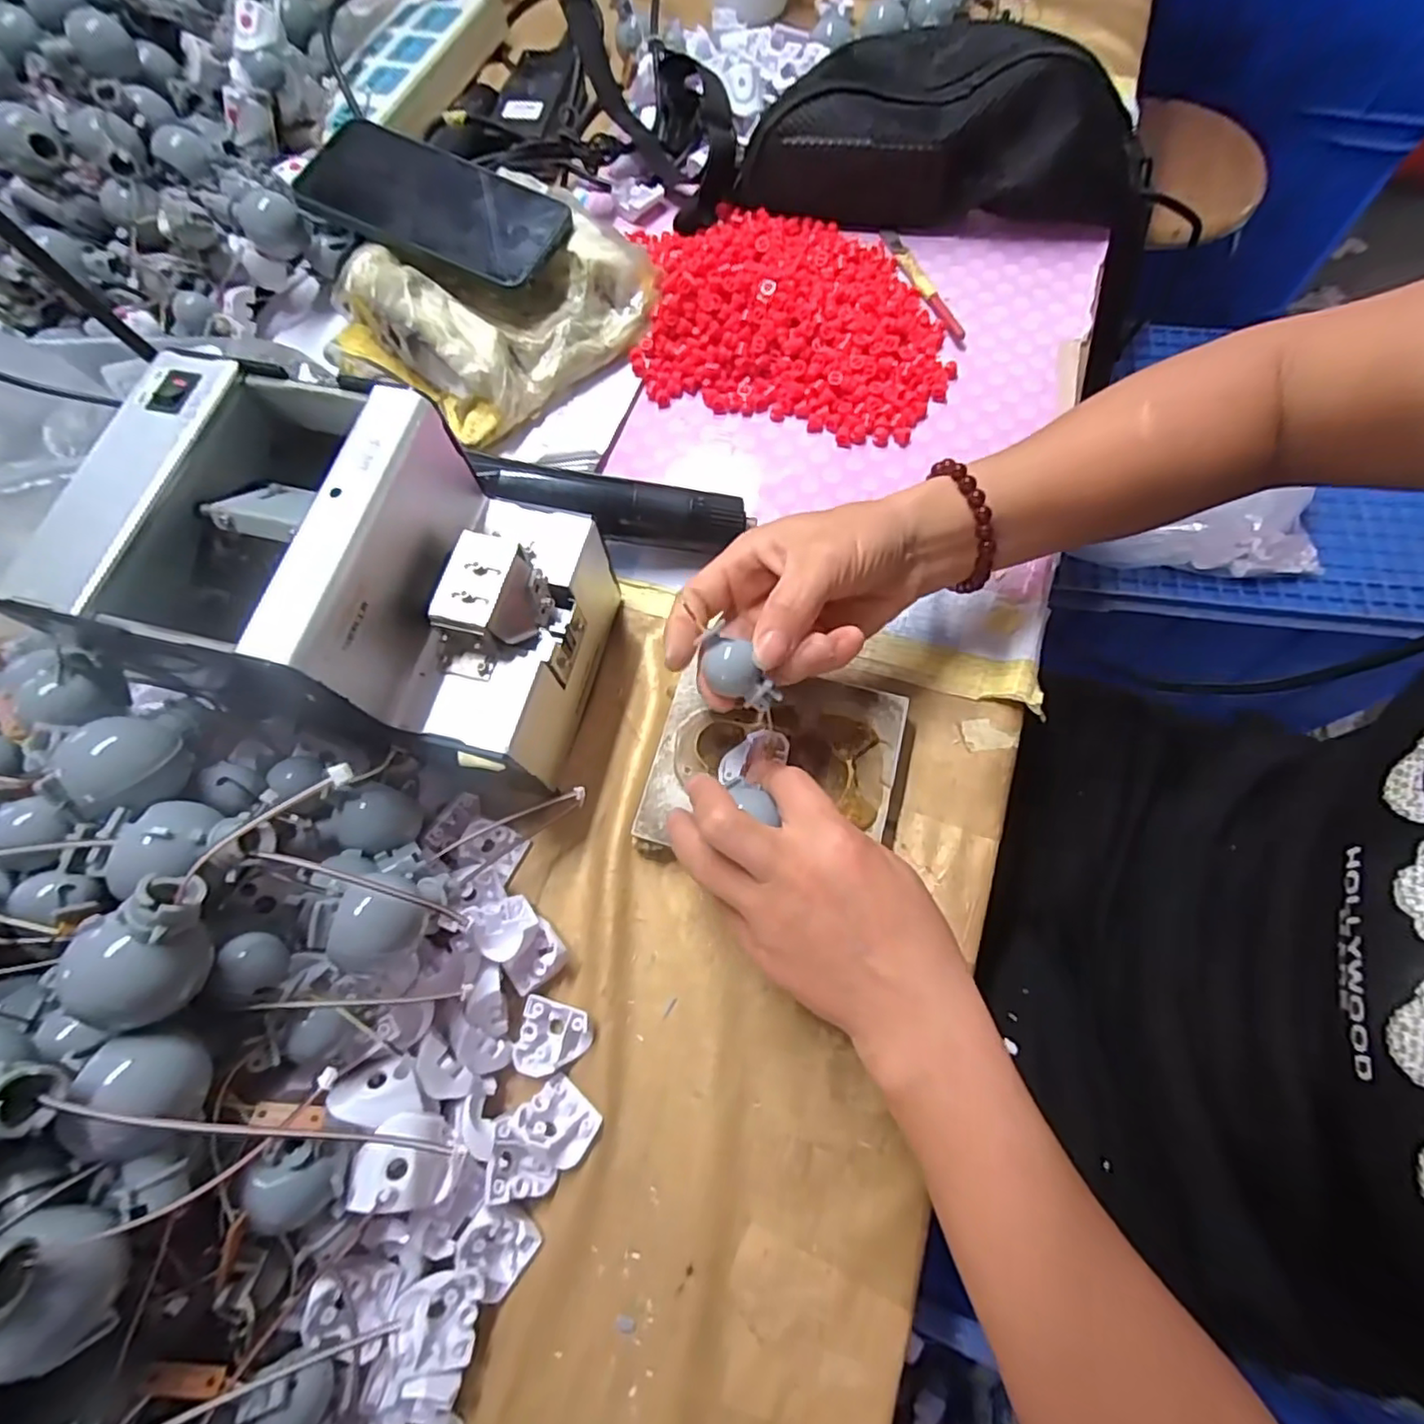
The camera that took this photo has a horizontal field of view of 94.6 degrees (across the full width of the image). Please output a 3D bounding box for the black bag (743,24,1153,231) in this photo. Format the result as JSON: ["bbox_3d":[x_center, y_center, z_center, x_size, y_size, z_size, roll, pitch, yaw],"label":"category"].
[{"bbox_3d":[0.157,-0.404,0.443,0.263,0.068,0.112,6,70,7],"label":"black bag"}]

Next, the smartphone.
[{"bbox_3d":[-0.176,-0.327,0.420,0.166,0.009,0.077,27,75,6],"label":"smartphone"}]

